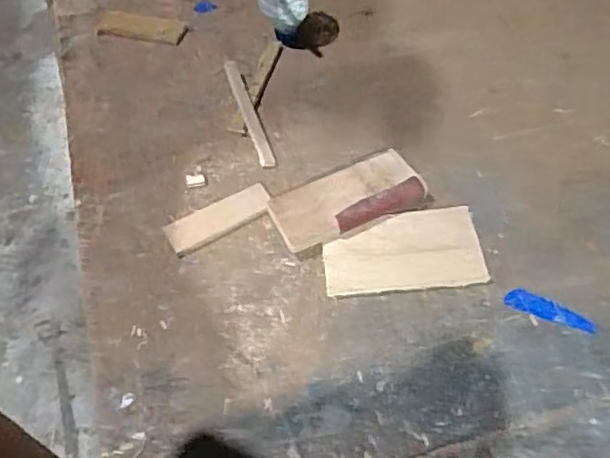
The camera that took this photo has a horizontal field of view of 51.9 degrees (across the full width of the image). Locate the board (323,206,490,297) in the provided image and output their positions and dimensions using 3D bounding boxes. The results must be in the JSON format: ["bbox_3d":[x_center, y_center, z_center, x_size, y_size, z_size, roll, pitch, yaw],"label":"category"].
[{"bbox_3d":[0.095,0.022,0.615,0.150,0.014,0.082,-6,57,1],"label":"board"}]

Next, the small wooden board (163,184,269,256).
[{"bbox_3d":[-0.089,-0.011,0.654,0.111,0.008,0.040,-26,59,-12],"label":"small wooden board"}]

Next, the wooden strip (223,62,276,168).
[{"bbox_3d":[-0.067,-0.137,0.734,0.018,0.009,0.166,-18,58,-8],"label":"wooden strip"}]

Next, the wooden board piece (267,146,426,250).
[{"bbox_3d":[0.042,-0.030,0.644,0.149,0.031,0.078,-23,59,-10],"label":"wooden board piece"}]

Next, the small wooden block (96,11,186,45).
[{"bbox_3d":[-0.213,-0.265,0.819,0.107,0.010,0.046,10,59,10],"label":"small wooden block"}]

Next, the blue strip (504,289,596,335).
[{"bbox_3d":[0.227,0.075,0.577,0.080,0.004,0.021,22,62,17],"label":"blue strip"}]

